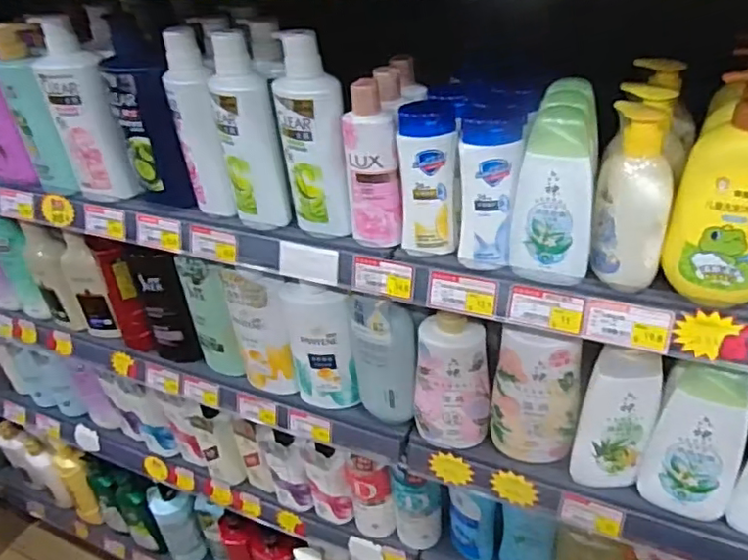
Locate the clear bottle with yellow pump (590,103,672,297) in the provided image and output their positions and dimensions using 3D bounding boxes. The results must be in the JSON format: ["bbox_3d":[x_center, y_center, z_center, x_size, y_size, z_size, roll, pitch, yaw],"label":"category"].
[{"bbox_3d":[0.224,-0.067,0.515,0.063,0.149,0.055,10,39,21],"label":"clear bottle with yellow pump"}]

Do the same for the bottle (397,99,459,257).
[{"bbox_3d":[0.054,-0.097,0.595,0.057,0.145,0.055,-5,36,1],"label":"bottle"}]

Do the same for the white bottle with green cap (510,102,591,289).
[{"bbox_3d":[0.162,-0.072,0.538,0.068,0.155,0.041,4,37,14],"label":"white bottle with green cap"}]

